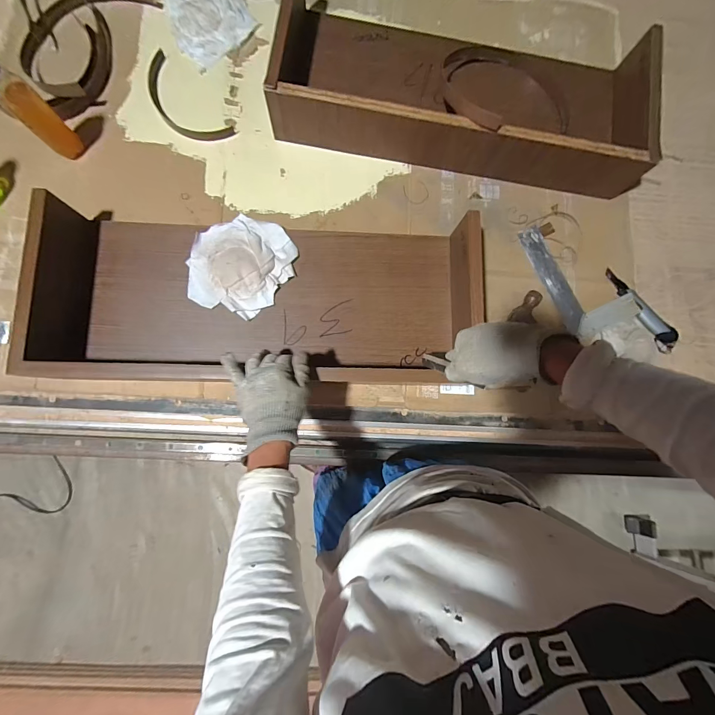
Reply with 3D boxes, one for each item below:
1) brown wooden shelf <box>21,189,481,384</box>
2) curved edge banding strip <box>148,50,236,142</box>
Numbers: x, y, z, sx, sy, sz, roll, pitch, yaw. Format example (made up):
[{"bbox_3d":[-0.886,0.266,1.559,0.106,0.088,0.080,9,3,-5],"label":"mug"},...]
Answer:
[{"bbox_3d":[-0.158,-0.109,0.570,0.708,0.122,0.293,-2,83,-7],"label":"brown wooden shelf"},{"bbox_3d":[-0.347,-0.495,0.665,0.090,0.018,0.209,-43,88,-9],"label":"curved edge banding strip"}]

